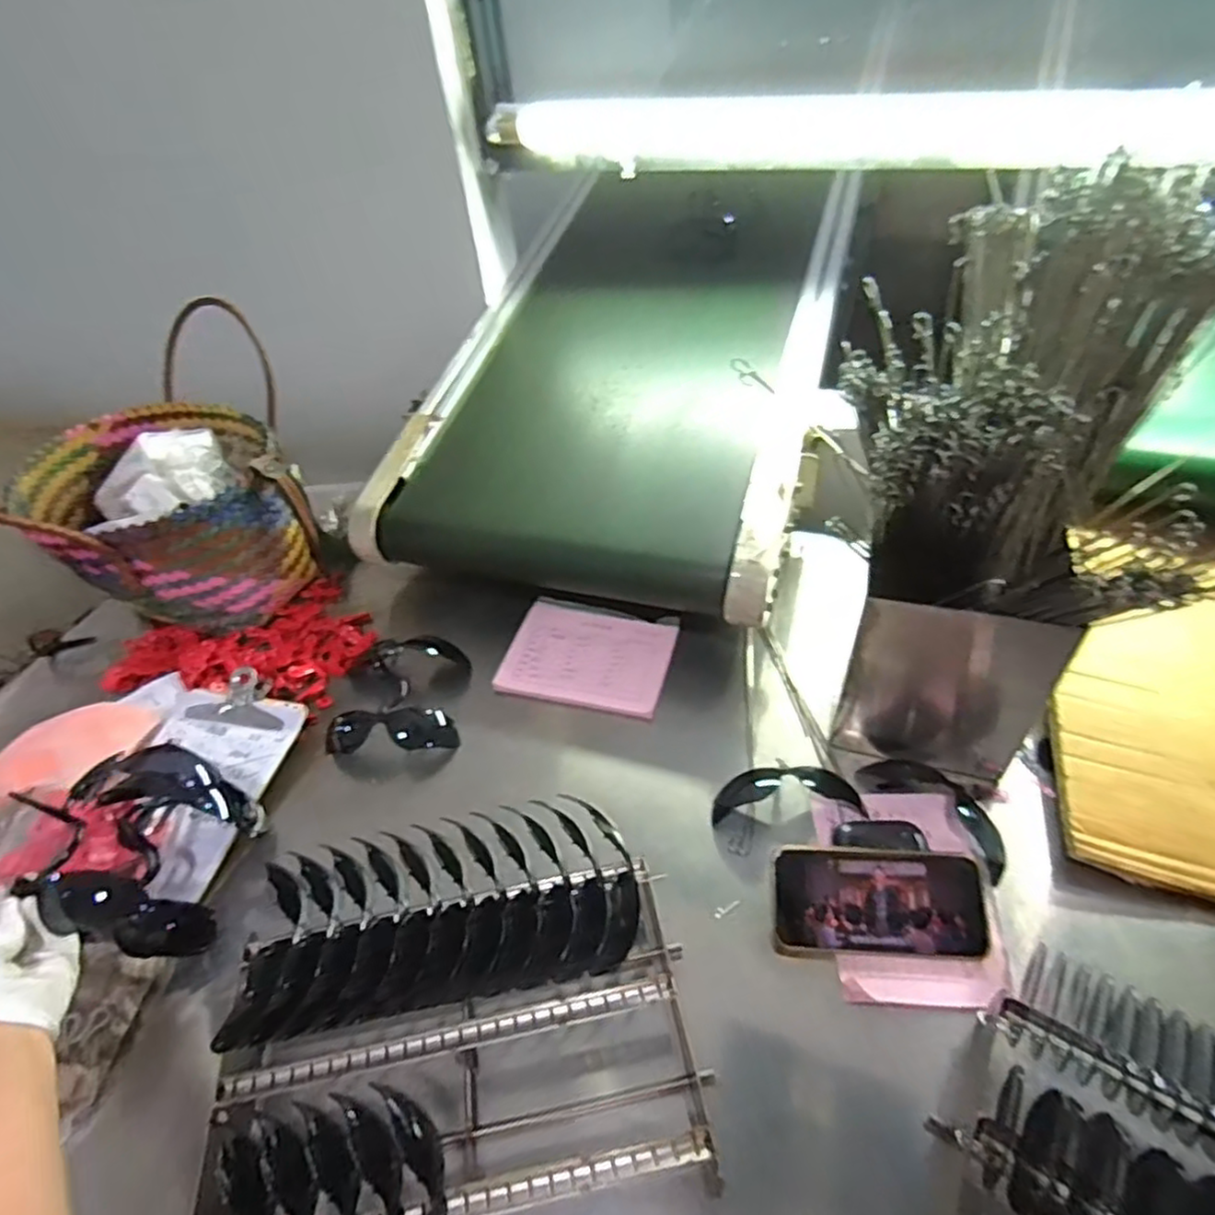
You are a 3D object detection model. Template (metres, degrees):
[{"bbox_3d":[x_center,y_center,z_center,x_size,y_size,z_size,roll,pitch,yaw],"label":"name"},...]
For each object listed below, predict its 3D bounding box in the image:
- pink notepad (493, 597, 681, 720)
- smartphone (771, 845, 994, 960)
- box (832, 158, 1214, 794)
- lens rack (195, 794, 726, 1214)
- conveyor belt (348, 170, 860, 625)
[{"bbox_3d":[-0.019,0.052,0.781,0.180,0.012,0.146,8,47,13],"label":"pink notepad"},{"bbox_3d":[0.209,0.227,0.539,0.157,0.005,0.079,-3,74,8],"label":"smartphone"},{"bbox_3d":[0.303,-0.061,0.534,0.210,0.415,0.206,15,48,21],"label":"box"},{"bbox_3d":[-0.104,0.293,0.473,0.308,0.087,0.300,-13,45,-7],"label":"lens rack"},{"bbox_3d":[0.036,-0.328,0.922,0.477,0.251,0.702,9,46,16],"label":"conveyor belt"}]

